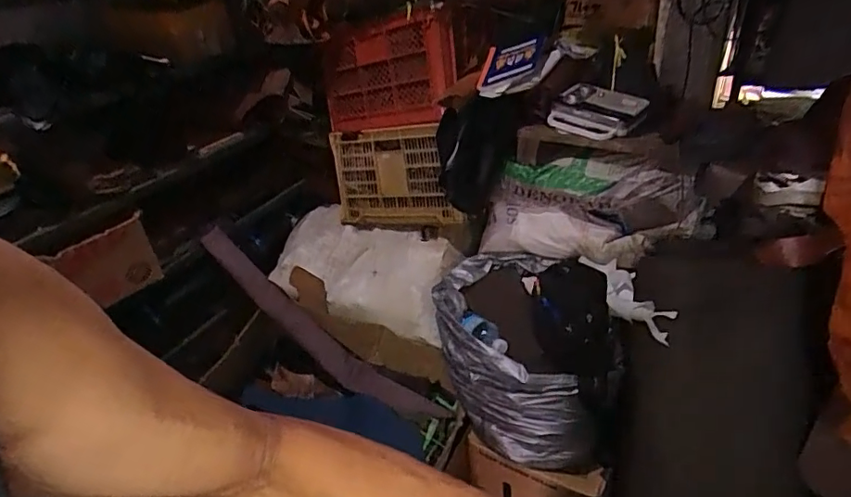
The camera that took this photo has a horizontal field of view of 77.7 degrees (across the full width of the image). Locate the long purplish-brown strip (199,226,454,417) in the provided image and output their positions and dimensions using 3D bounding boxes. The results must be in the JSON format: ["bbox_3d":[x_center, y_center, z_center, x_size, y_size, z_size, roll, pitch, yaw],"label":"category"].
[{"bbox_3d":[-0.308,0.236,1.551,0.842,0.159,0.083,41,34,-5],"label":"long purplish-brown strip"}]

